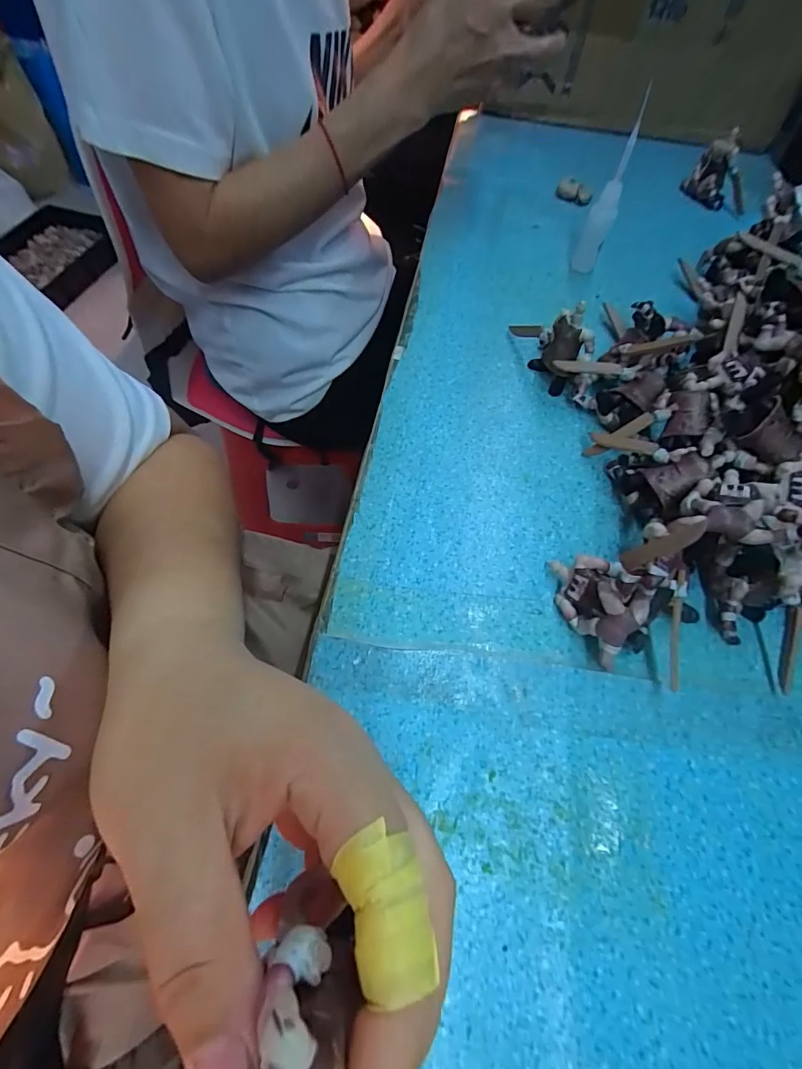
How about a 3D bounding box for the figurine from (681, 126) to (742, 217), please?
[{"bbox_3d":[0.334,-0.365,0.449,0.030,0.060,0.069,-17,63,-11],"label":"figurine"}]

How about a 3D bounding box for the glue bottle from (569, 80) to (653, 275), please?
[{"bbox_3d":[0.173,-0.281,0.363,0.023,0.122,0.020,27,63,12],"label":"glue bottle"}]

